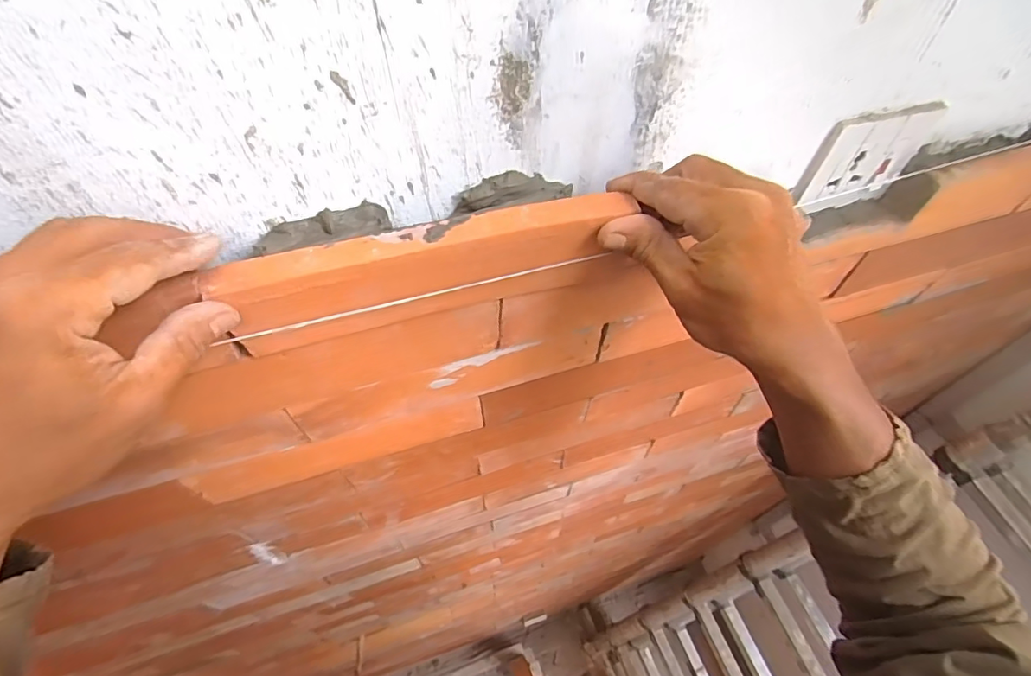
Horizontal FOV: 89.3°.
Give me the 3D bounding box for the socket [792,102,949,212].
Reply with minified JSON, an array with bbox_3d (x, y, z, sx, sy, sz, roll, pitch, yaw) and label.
[{"bbox_3d":[0.250,-0.126,0.373,0.090,0.075,0.007,-13,57,-10],"label":"socket"}]

